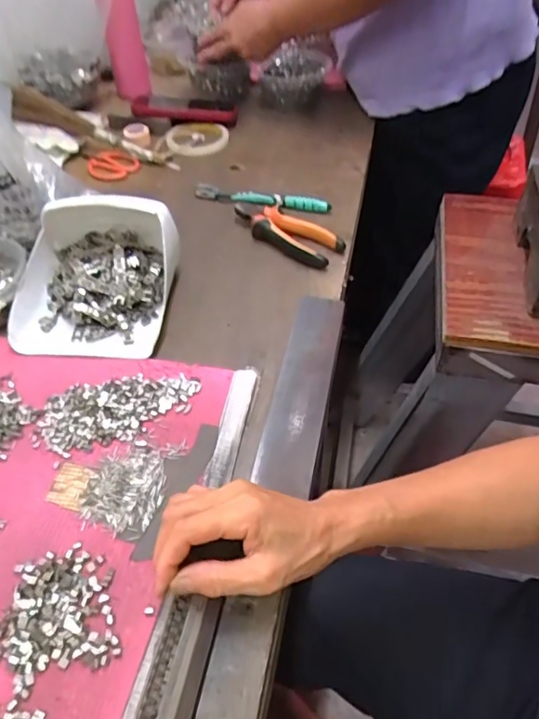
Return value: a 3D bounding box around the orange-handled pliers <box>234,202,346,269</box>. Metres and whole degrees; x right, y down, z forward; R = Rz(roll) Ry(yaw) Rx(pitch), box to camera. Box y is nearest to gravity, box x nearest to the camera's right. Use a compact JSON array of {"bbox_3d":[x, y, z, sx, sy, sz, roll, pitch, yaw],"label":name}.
[{"bbox_3d":[0.017,-0.160,0.654,0.153,0.020,0.057,31,55,24],"label":"orange-handled pliers"}]

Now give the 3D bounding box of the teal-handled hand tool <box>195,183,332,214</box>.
[{"bbox_3d":[-0.010,-0.218,0.713,0.185,0.021,0.012,11,49,10],"label":"teal-handled hand tool"}]

